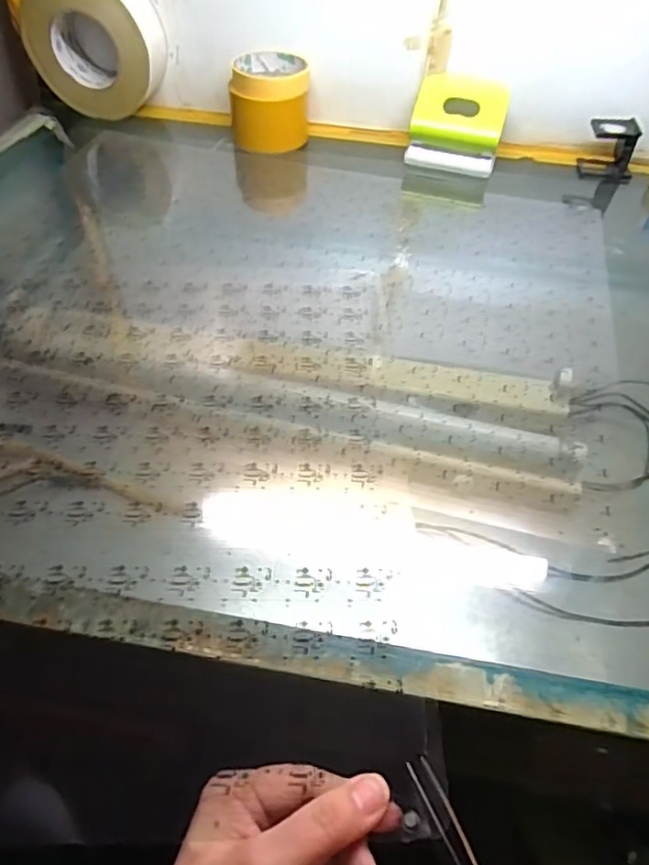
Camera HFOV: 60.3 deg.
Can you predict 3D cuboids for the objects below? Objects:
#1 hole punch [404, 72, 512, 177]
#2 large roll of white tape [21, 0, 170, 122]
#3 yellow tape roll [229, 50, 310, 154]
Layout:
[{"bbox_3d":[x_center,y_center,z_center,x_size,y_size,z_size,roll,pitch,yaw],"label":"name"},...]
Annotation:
[{"bbox_3d":[0.146,-0.339,0.614,0.098,0.075,0.058,13,51,9],"label":"hole punch"},{"bbox_3d":[-0.256,-0.436,0.628,0.136,0.131,0.061,9,50,5],"label":"large roll of white tape"},{"bbox_3d":[-0.061,-0.369,0.631,0.086,0.076,0.094,0,50,-3],"label":"yellow tape roll"}]

